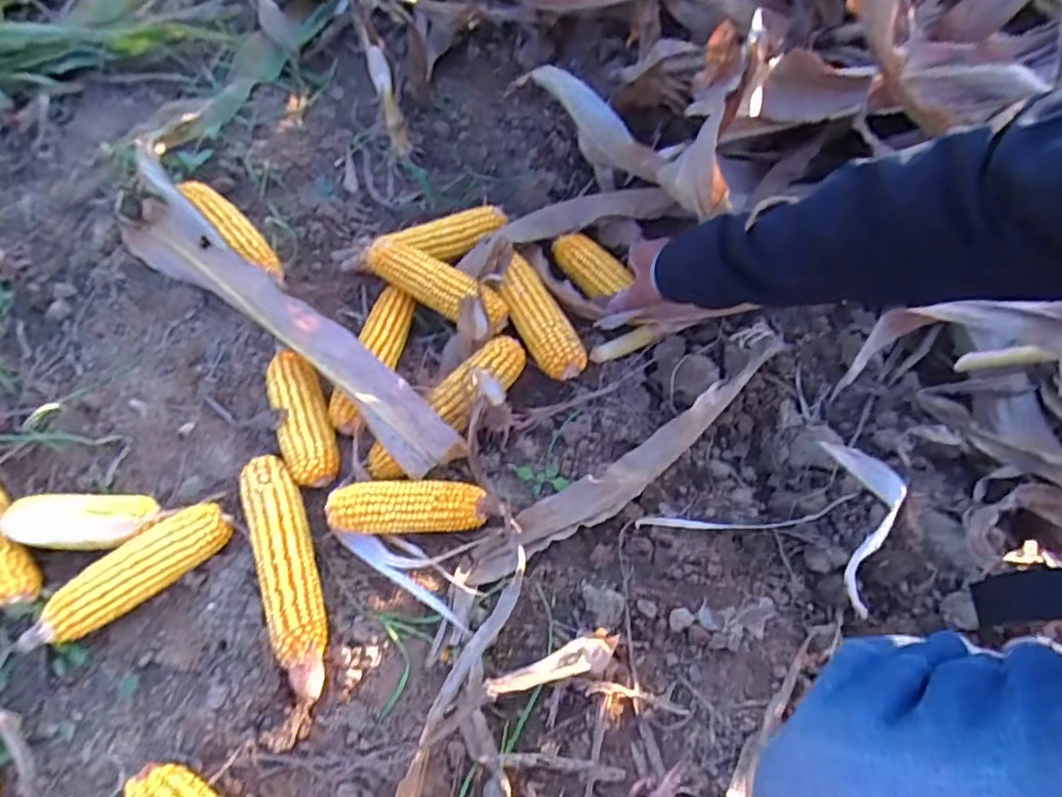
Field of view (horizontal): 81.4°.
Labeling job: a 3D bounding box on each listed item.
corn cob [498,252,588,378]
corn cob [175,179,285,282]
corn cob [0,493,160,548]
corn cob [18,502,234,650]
[{"bbox_3d":[0.007,-0.088,0.687,0.051,0.043,0.158,-26,61,-11],"label":"corn cob"},{"bbox_3d":[-0.372,-0.209,0.776,0.043,0.053,0.205,-39,67,-17],"label":"corn cob"},{"bbox_3d":[-0.439,0.120,0.609,0.155,0.045,0.054,-2,61,1],"label":"corn cob"},{"bbox_3d":[-0.372,0.168,0.579,0.189,0.056,0.049,-35,66,-16],"label":"corn cob"}]

